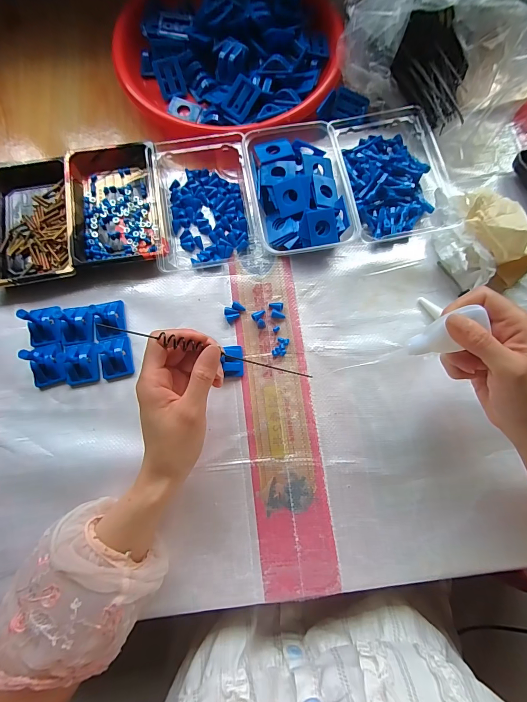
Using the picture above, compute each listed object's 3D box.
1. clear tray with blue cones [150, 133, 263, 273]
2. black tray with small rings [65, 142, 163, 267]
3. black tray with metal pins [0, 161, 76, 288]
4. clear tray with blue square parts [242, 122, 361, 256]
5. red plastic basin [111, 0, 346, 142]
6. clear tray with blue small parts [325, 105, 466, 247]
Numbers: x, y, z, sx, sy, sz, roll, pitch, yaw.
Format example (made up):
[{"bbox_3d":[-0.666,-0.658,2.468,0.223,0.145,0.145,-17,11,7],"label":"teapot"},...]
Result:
[{"bbox_3d":[-0.073,-0.188,0.400,0.117,0.029,0.183,-9,76,-2],"label":"clear tray with blue cones"},{"bbox_3d":[-0.179,-0.179,0.400,0.103,0.026,0.164,-8,76,-1],"label":"black tray with small rings"},{"bbox_3d":[-0.287,-0.153,0.398,0.109,0.021,0.157,-11,76,-2],"label":"black tray with metal pins"},{"bbox_3d":[0.041,-0.192,0.396,0.110,0.035,0.169,-9,76,-2],"label":"clear tray with blue square parts"},{"bbox_3d":[-0.047,-0.414,0.445,0.286,0.058,0.286,0,76,1],"label":"red plastic basin"},{"bbox_3d":[0.152,-0.221,0.403,0.121,0.034,0.182,-11,76,-2],"label":"clear tray with blue small parts"}]

